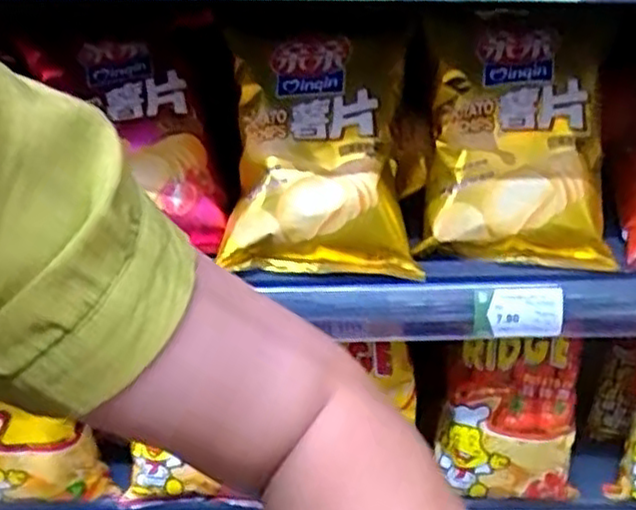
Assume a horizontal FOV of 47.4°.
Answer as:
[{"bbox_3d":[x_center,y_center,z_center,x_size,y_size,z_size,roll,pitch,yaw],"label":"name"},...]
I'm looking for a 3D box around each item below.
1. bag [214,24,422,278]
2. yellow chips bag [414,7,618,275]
[{"bbox_3d":[0.001,-0.089,0.584,0.142,0.203,0.041,1,-7,-2],"label":"bag"},{"bbox_3d":[0.163,-0.102,0.590,0.148,0.221,0.070,2,0,10],"label":"yellow chips bag"}]

